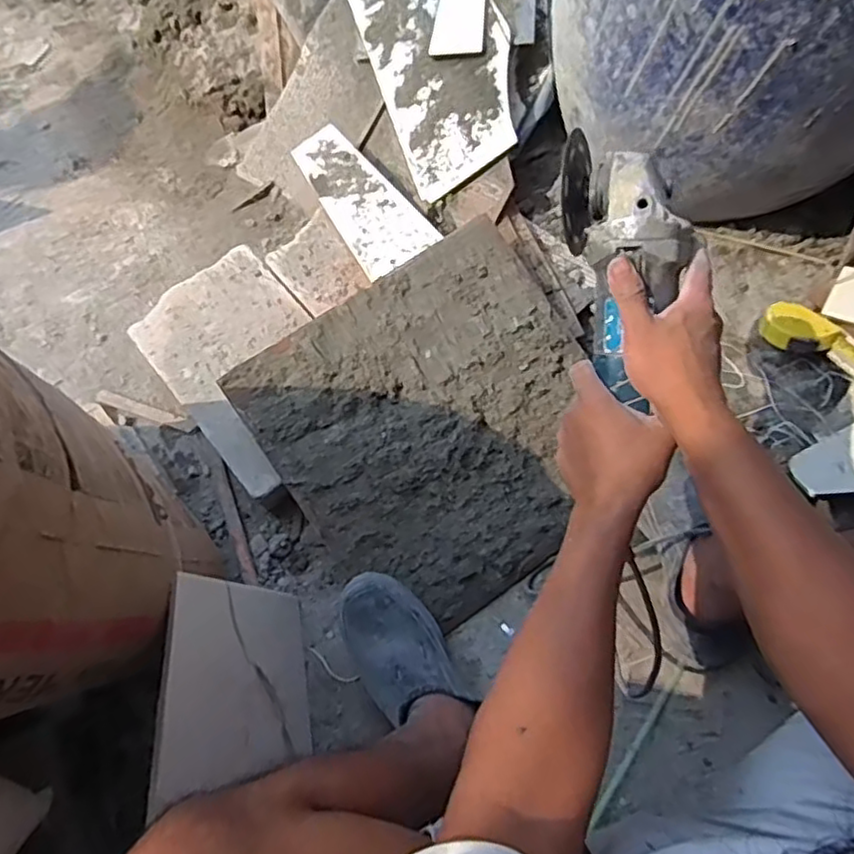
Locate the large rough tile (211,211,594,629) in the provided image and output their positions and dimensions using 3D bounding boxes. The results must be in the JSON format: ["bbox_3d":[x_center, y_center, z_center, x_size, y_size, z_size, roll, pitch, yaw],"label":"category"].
[{"bbox_3d":[0.024,-0.002,0.802,0.385,0.015,0.387,-35,88,-10],"label":"large rough tile"}]

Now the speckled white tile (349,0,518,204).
[{"bbox_3d":[0.003,-0.541,0.912,0.180,0.012,0.407,-22,87,18],"label":"speckled white tile"}]

